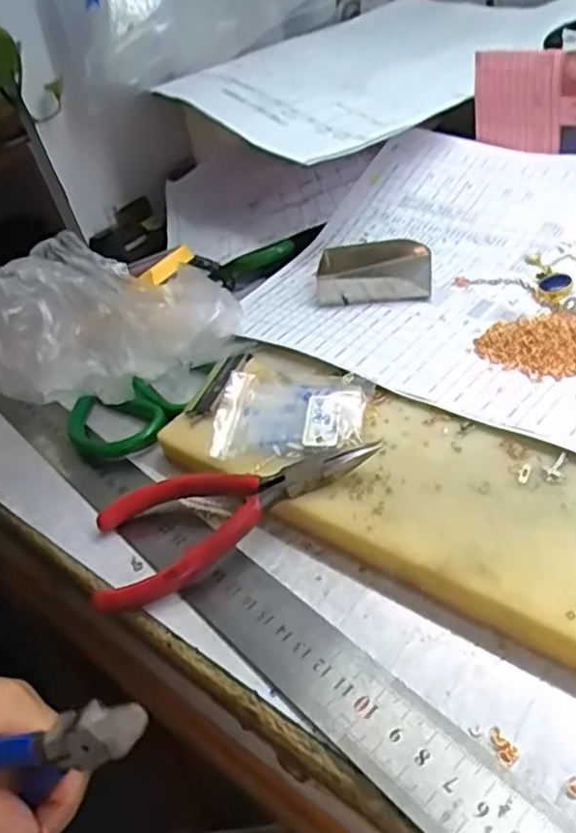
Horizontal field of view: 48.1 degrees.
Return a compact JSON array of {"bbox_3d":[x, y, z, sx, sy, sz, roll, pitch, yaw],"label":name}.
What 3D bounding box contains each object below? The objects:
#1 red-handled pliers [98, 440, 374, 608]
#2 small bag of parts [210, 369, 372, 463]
[{"bbox_3d":[-0.029,0.033,0.274,0.123,0.012,0.057,-34,41,-4],"label":"red-handled pliers"},{"bbox_3d":[0.001,-0.004,0.289,0.068,0.010,0.047,-5,38,15],"label":"small bag of parts"}]

